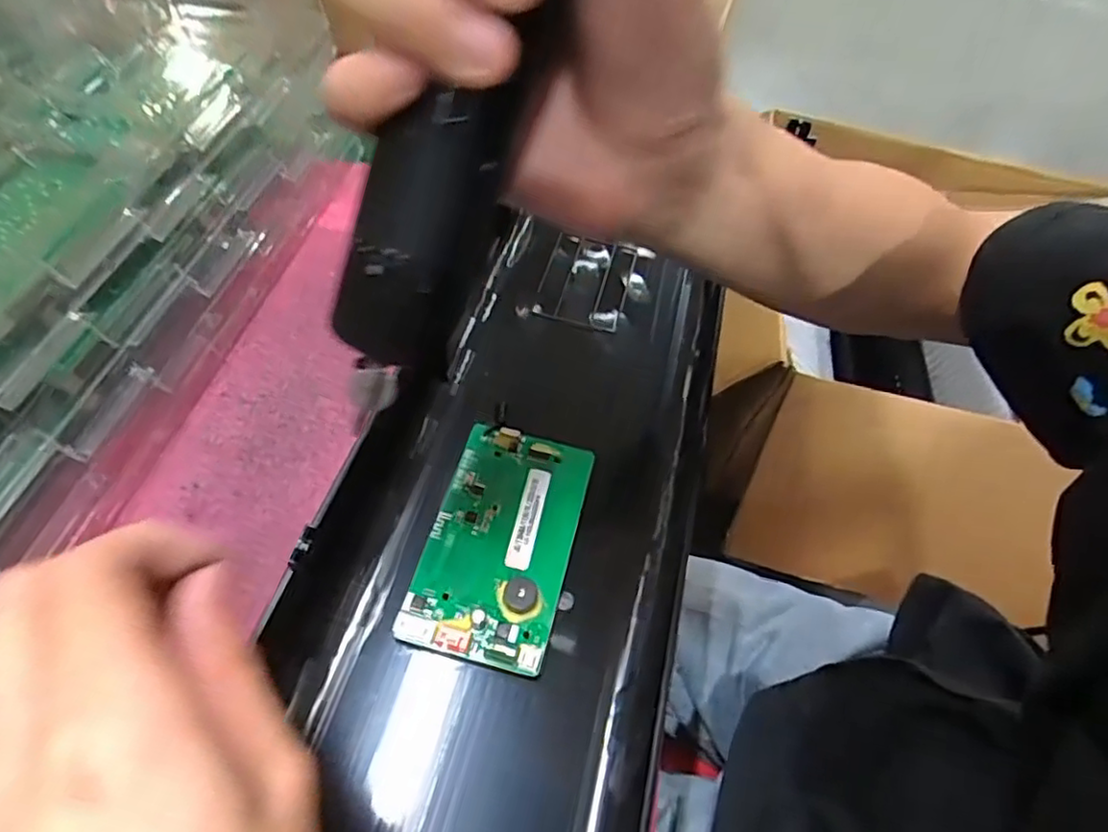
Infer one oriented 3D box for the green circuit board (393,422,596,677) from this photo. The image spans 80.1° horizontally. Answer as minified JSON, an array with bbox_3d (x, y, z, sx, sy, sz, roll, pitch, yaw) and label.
[{"bbox_3d":[-0.022,0.051,0.286,0.060,0.009,0.106,13,54,6],"label":"green circuit board"}]

